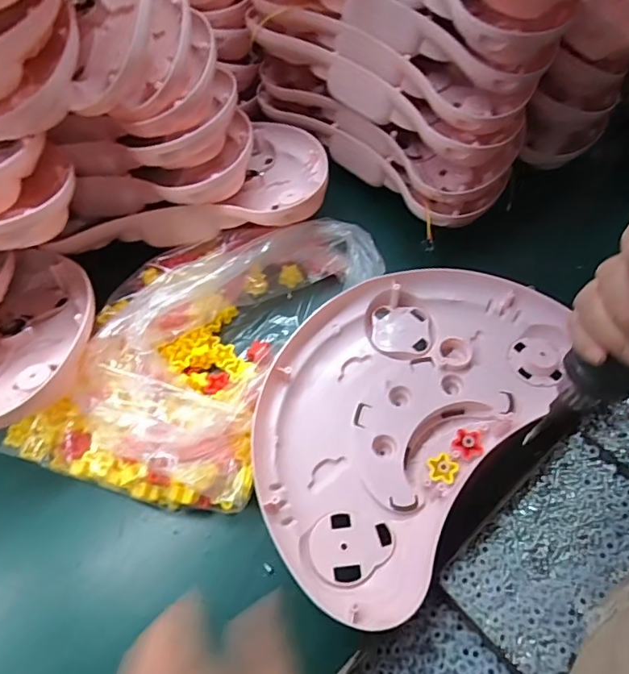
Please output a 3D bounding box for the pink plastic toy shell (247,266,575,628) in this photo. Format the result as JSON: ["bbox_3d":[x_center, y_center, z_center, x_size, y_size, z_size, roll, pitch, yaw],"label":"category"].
[{"bbox_3d":[0.078,0.057,0.448,0.223,0.038,0.335,36,64,21],"label":"pink plastic toy shell"}]

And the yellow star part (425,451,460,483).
[{"bbox_3d":[0.110,0.113,0.441,0.026,0.010,0.028,24,60,15],"label":"yellow star part"}]

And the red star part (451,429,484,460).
[{"bbox_3d":[0.137,0.094,0.451,0.025,0.012,0.029,35,63,21],"label":"red star part"}]

